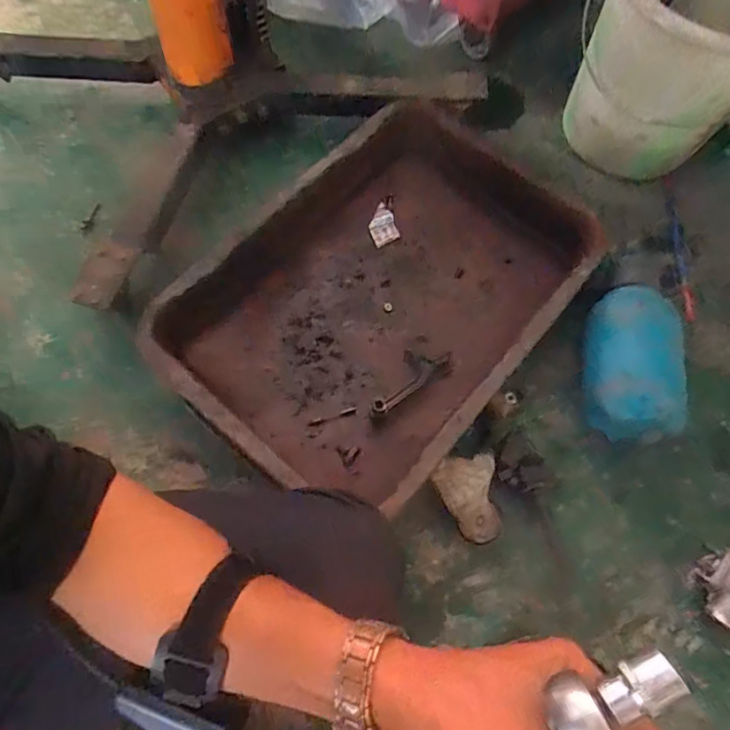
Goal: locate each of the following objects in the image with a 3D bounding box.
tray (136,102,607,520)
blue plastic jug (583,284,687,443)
[{"bbox_3d":[0.041,-0.122,0.788,0.442,0.096,0.655,40,71,11],"label":"tray"},{"bbox_3d":[0.393,0.000,0.744,0.110,0.121,0.210,6,68,-2],"label":"blue plastic jug"}]

